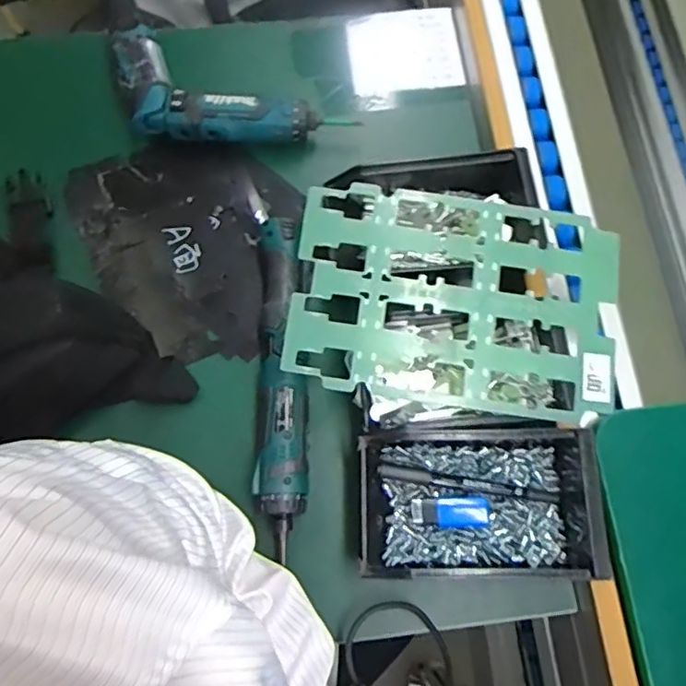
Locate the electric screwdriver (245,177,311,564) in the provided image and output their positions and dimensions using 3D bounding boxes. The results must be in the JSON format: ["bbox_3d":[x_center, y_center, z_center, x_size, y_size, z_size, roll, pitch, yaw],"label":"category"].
[{"bbox_3d":[-0.055,0.009,0.504,0.048,0.042,0.331,-3,74,-3],"label":"electric screwdriver"}]

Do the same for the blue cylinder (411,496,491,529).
[{"bbox_3d":[0.083,0.128,0.444,0.059,0.016,0.022,-2,73,-2],"label":"blue cylinder"}]

